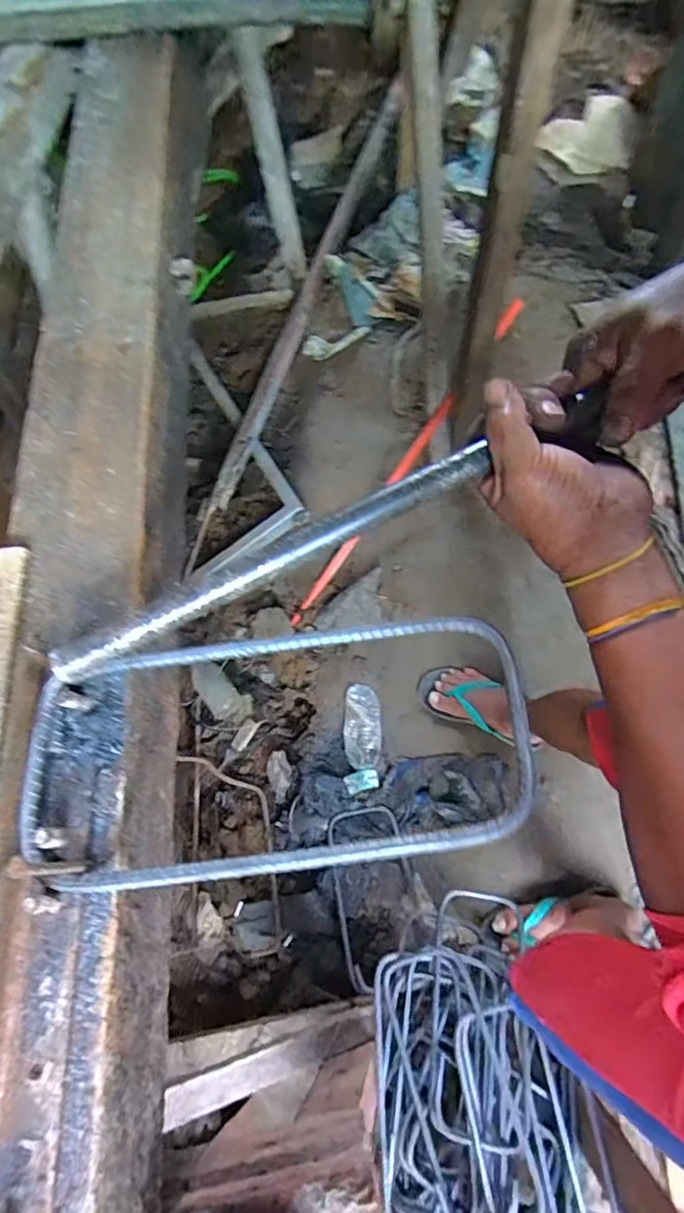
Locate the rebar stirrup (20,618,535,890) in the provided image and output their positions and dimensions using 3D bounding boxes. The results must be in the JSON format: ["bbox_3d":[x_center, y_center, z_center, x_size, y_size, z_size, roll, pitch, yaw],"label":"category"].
[{"bbox_3d":[-0.038,0.081,0.332,0.300,0.018,0.141,-6,68,1],"label":"rebar stirrup"}]

